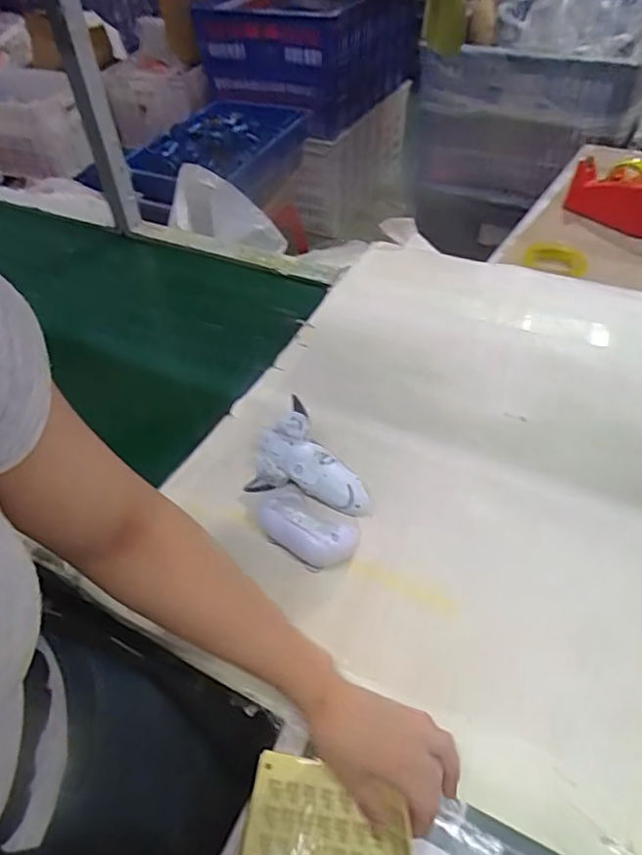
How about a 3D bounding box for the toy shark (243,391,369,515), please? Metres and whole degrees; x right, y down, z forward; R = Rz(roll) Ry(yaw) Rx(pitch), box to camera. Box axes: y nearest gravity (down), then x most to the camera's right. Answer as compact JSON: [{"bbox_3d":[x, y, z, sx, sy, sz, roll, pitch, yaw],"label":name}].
[{"bbox_3d":[-0.019,0.056,0.693,0.093,0.085,0.143,-36,54,-24],"label":"toy shark"}]

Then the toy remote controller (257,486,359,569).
[{"bbox_3d":[-0.019,0.111,0.663,0.126,0.057,0.066,30,57,28],"label":"toy remote controller"}]

